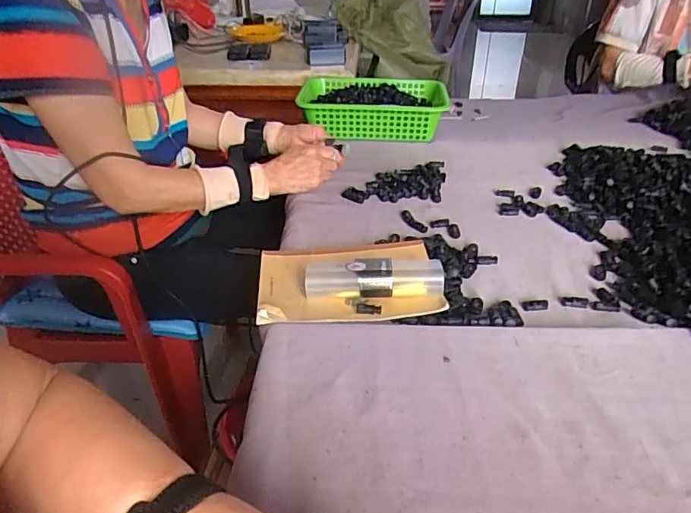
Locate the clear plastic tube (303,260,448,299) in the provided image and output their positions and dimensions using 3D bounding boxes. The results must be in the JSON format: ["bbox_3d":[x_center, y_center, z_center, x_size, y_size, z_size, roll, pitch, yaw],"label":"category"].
[{"bbox_3d":[0.033,0.022,0.605,0.153,0.037,0.044,3,32,2],"label":"clear plastic tube"}]

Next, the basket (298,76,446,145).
[{"bbox_3d":[0.062,-0.313,1.115,0.310,0.083,0.244,3,32,2],"label":"basket"}]

